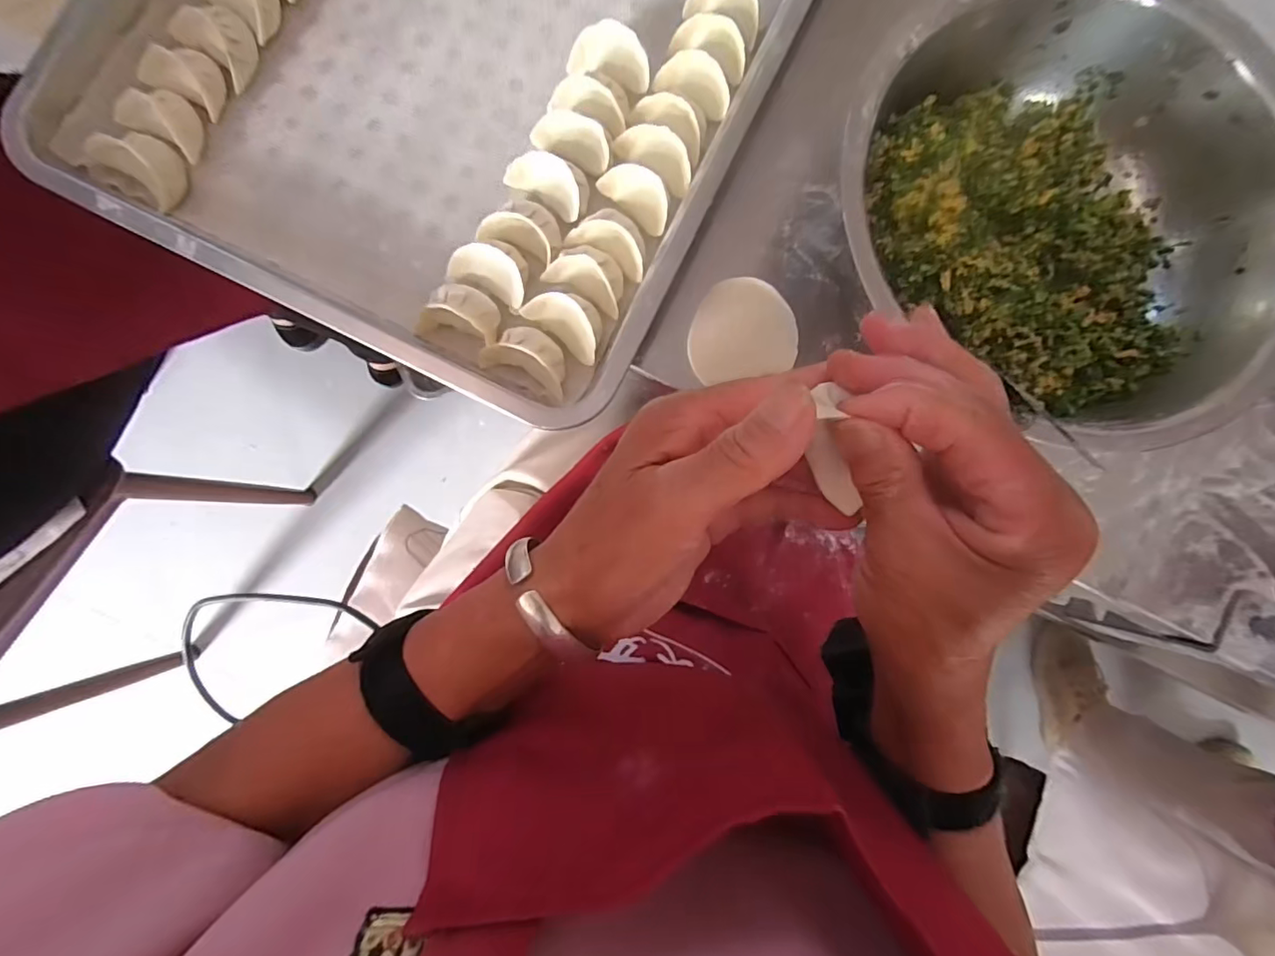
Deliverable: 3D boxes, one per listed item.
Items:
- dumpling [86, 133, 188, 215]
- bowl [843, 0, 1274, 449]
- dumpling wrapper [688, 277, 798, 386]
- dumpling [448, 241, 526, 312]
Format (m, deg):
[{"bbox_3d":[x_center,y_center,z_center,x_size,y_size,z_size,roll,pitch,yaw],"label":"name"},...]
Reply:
[{"bbox_3d":[-0.319,-0.200,0.341,0.058,0.025,0.038,25,83,-3],"label":"dumpling"},{"bbox_3d":[0.261,-0.165,0.345,0.270,0.083,0.249,0,85,-6],"label":"bowl"},{"bbox_3d":[0.071,-0.102,0.371,0.073,0.004,0.064,-11,97,-1],"label":"dumpling wrapper"},{"bbox_3d":[-0.095,-0.129,0.352,0.054,0.036,0.025,29,85,-1],"label":"dumpling"}]

